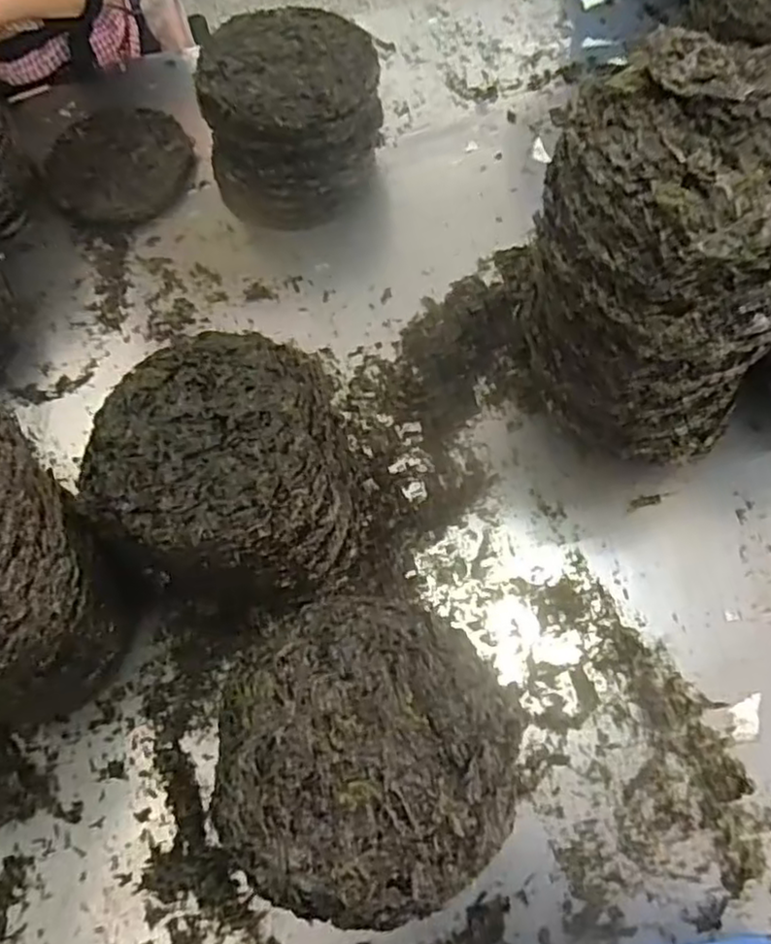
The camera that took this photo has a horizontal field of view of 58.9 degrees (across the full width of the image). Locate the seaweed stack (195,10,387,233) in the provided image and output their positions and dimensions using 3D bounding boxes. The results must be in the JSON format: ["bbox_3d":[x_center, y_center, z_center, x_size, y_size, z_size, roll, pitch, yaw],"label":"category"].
[{"bbox_3d":[-0.110,-0.424,0.822,0.209,0.150,0.202,-10,66,-2],"label":"seaweed stack"}]

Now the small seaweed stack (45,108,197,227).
[{"bbox_3d":[-0.346,-0.410,0.891,0.180,0.031,0.192,-19,67,-6],"label":"small seaweed stack"}]

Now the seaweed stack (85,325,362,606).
[{"bbox_3d":[-0.132,0.002,0.618,0.213,0.198,0.207,-10,66,-2],"label":"seaweed stack"}]

